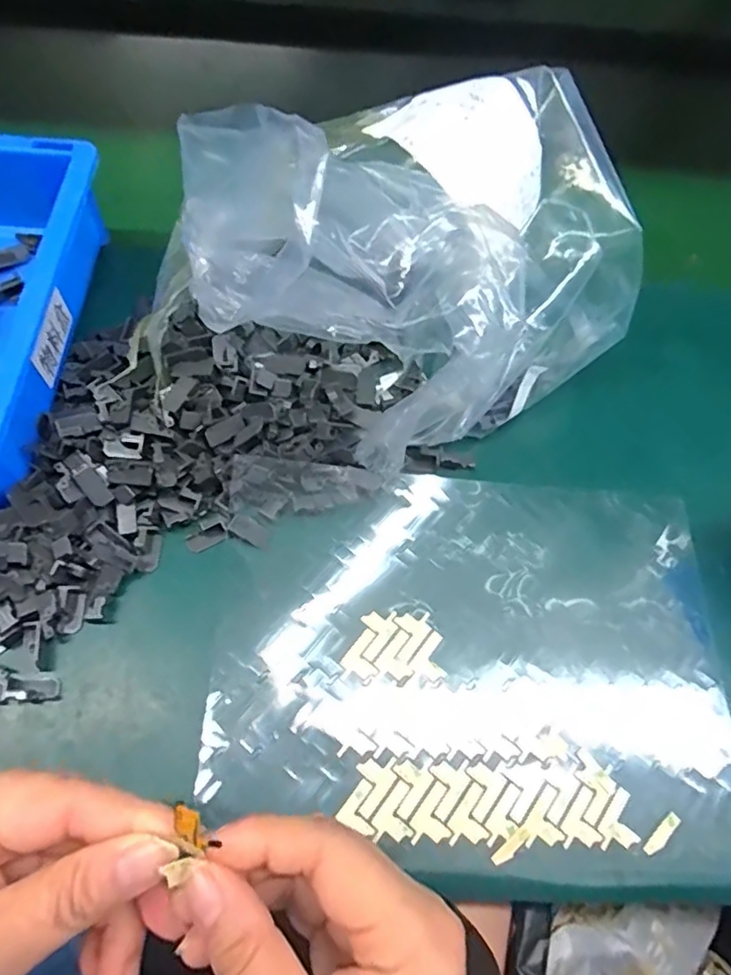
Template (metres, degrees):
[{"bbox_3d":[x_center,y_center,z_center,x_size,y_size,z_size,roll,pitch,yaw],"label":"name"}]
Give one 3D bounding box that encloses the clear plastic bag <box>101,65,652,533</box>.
[{"bbox_3d":[0.005,-0.104,0.309,0.239,0.136,0.153,-25,68,-15],"label":"clear plastic bag"}]

